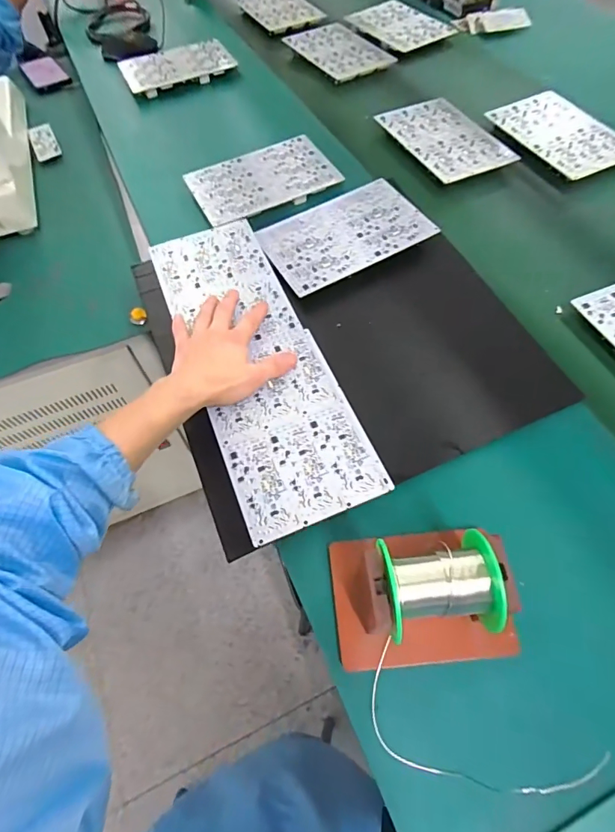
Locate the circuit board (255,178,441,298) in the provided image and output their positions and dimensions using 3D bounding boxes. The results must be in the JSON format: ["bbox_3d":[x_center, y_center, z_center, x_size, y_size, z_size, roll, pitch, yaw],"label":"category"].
[{"bbox_3d":[0.048,-0.243,0.568,0.208,0.006,0.133,-28,64,-11],"label":"circuit board"}]

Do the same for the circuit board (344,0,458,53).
[{"bbox_3d":[0.194,-0.804,0.880,0.136,0.014,0.187,-33,65,-17],"label":"circuit board"}]

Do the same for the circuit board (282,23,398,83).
[{"bbox_3d":[0.062,-0.714,0.836,0.144,0.016,0.206,-28,63,-14],"label":"circuit board"}]

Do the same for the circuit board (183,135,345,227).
[{"bbox_3d":[-0.068,-0.351,0.648,0.204,0.029,0.134,-27,63,-14],"label":"circuit board"}]

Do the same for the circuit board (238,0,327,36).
[{"bbox_3d":[-0.064,-0.894,0.937,0.120,0.011,0.203,-30,67,-7],"label":"circuit board"}]

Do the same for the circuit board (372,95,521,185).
[{"bbox_3d":[0.216,-0.445,0.678,0.134,0.005,0.199,-24,63,-12],"label":"circuit board"}]

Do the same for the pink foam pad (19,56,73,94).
[{"bbox_3d":[-0.574,-0.749,0.931,0.076,0.006,0.147,-31,64,-16],"label":"pink foam pad"}]

